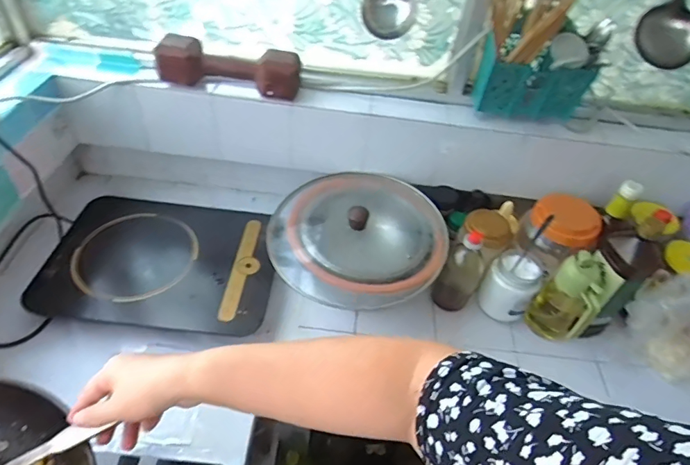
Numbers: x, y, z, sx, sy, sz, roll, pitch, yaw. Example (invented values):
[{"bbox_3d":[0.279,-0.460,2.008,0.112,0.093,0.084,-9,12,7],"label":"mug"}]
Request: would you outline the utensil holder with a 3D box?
[{"bbox_3d":[0.339,-0.261,0.821,0.190,0.140,0.071,10,46,8],"label":"utensil holder"}]

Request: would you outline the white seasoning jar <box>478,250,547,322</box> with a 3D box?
[{"bbox_3d":[0.313,0.096,0.846,0.088,0.100,0.096,30,52,26],"label":"white seasoning jar"}]

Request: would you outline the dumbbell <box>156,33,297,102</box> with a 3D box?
[{"bbox_3d":[-0.209,-0.300,0.836,0.253,0.095,0.074,1,45,0],"label":"dumbbell"}]

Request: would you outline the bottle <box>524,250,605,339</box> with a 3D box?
[{"bbox_3d":[0.397,0.119,0.810,0.098,0.172,0.069,34,54,29],"label":"bottle"}]

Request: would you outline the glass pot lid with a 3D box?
[{"bbox_3d":[0.022,-0.005,0.823,0.317,0.071,0.283,1,45,-1],"label":"glass pot lid"}]

